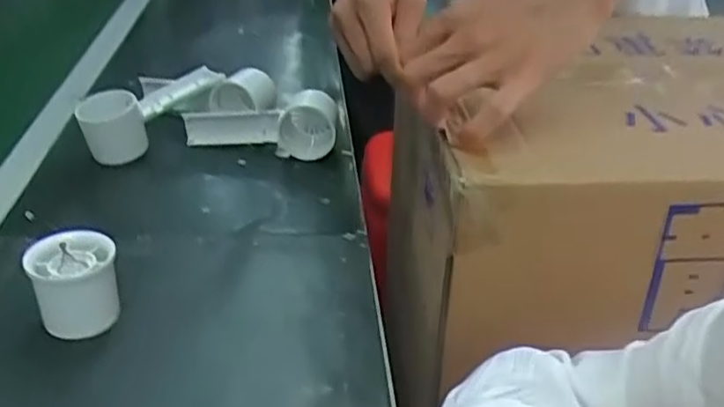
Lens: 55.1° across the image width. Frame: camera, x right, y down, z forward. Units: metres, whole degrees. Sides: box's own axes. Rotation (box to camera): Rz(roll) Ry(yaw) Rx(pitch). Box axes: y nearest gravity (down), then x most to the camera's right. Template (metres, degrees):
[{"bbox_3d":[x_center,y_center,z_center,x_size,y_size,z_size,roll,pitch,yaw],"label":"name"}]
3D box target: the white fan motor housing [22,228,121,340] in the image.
[{"bbox_3d":[-0.195,0.057,0.477,0.053,0.058,0.053,-11,34,-21],"label":"white fan motor housing"}]

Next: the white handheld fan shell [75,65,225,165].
[{"bbox_3d":[-0.207,-0.090,0.699,0.046,0.064,0.153,25,38,31],"label":"white handheld fan shell"}]

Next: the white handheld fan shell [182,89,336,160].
[{"bbox_3d":[-0.104,-0.080,0.726,0.169,0.062,0.038,-1,30,19],"label":"white handheld fan shell"}]

